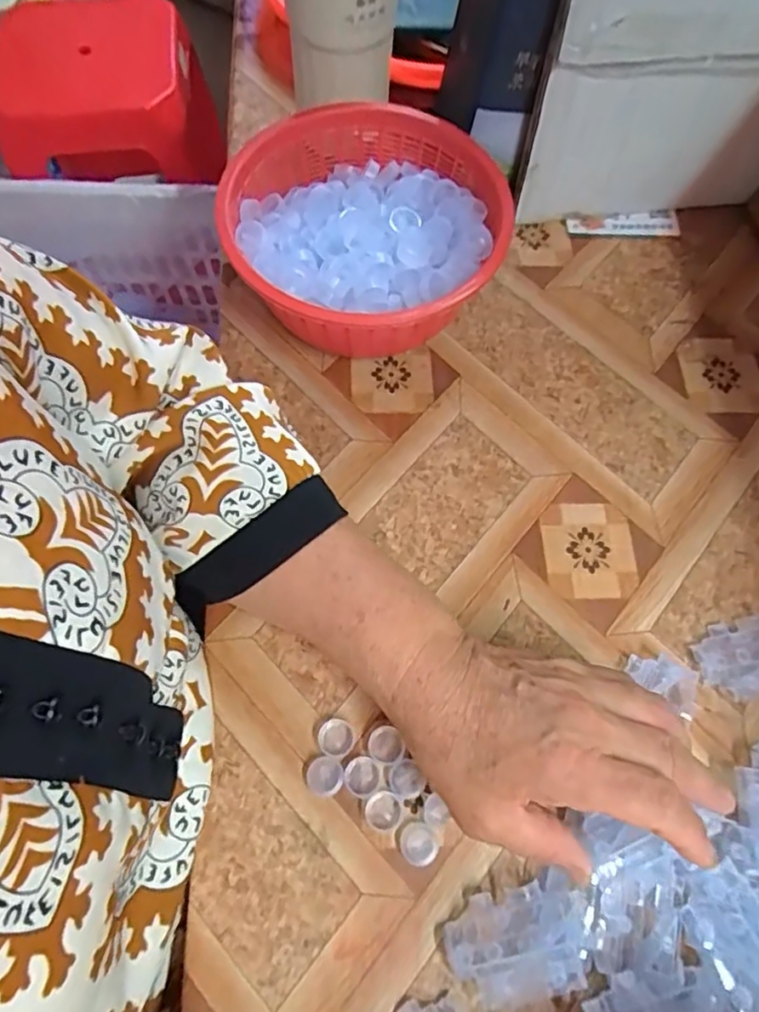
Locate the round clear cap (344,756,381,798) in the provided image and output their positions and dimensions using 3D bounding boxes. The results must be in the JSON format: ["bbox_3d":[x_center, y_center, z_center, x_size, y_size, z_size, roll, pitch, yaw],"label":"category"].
[{"bbox_3d":[-0.009,0.147,0.330,0.020,0.005,0.020,0,67,0],"label":"round clear cap"}]

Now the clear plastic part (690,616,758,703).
[{"bbox_3d":[0.223,0.088,0.357,0.069,0.015,0.043,-11,68,-4],"label":"clear plastic part"}]

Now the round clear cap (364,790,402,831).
[{"bbox_3d":[0.002,0.163,0.324,0.019,0.006,0.019,0,67,0],"label":"round clear cap"}]

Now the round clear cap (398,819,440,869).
[{"bbox_3d":[0.020,0.177,0.318,0.021,0.009,0.020,0,67,0],"label":"round clear cap"}]

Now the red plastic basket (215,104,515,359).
[{"bbox_3d":[-0.012,-0.181,0.426,0.187,0.083,0.188,8,70,10],"label":"red plastic basket"}]

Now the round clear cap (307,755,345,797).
[{"bbox_3d":[-0.030,0.147,0.330,0.020,0.005,0.020,0,67,0],"label":"round clear cap"}]

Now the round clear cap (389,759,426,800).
[{"bbox_3d":[0.015,0.150,0.332,0.017,0.006,0.020,-30,70,-12],"label":"round clear cap"}]

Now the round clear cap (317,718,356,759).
[{"bbox_3d":[-0.024,0.129,0.338,0.021,0.004,0.019,20,69,9],"label":"round clear cap"}]

